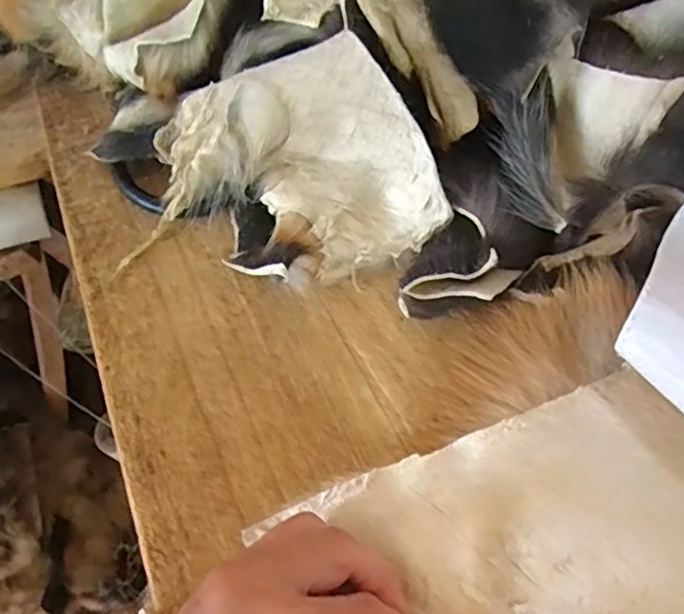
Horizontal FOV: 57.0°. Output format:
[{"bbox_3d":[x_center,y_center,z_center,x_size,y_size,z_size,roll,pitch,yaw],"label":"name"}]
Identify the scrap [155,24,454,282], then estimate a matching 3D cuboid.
[{"bbox_3d":[-0.028,-0.080,0.347,0.139,0.075,0.119,-20,58,-9],"label":"scrap"}]

